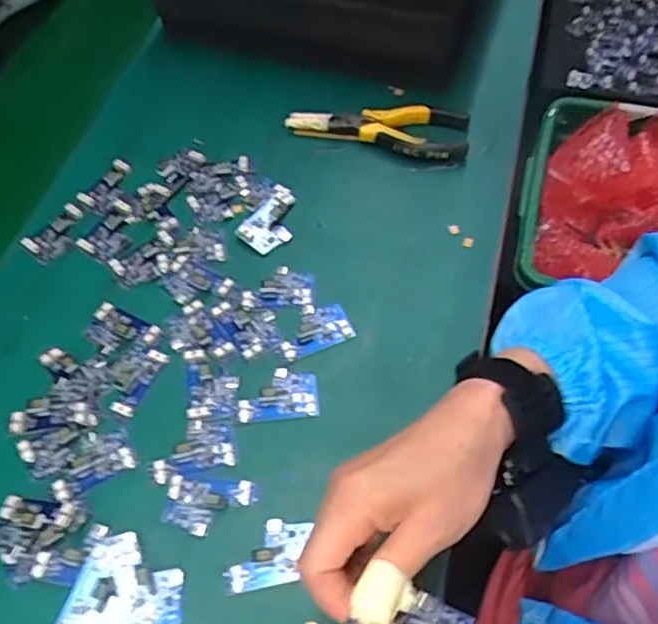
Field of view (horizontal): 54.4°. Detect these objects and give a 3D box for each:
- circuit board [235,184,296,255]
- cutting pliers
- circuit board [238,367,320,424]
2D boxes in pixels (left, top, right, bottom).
[{"bbox_3d":[-0.045,-0.077,0.530,0.038,0.006,0.062,27,63,18],"label":"circuit board"},{"bbox_3d":[0.043,-0.158,0.571,0.160,0.026,0.055,1,58,3],"label":"cutting pliers"},{"bbox_3d":[-0.036,0.057,0.451,0.054,0.004,0.036,-6,58,-1],"label":"circuit board"}]

